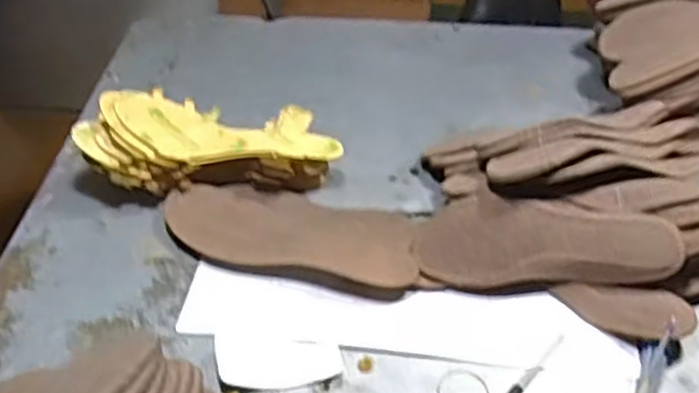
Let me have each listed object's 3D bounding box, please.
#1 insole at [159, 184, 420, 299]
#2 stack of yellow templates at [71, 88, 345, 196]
[{"bbox_3d":[-0.055,0.032,0.714,0.242,0.024,0.097,11,39,10],"label":"insole"},{"bbox_3d":[-0.143,-0.051,0.788,0.262,0.085,0.107,0,39,-4],"label":"stack of yellow templates"}]

